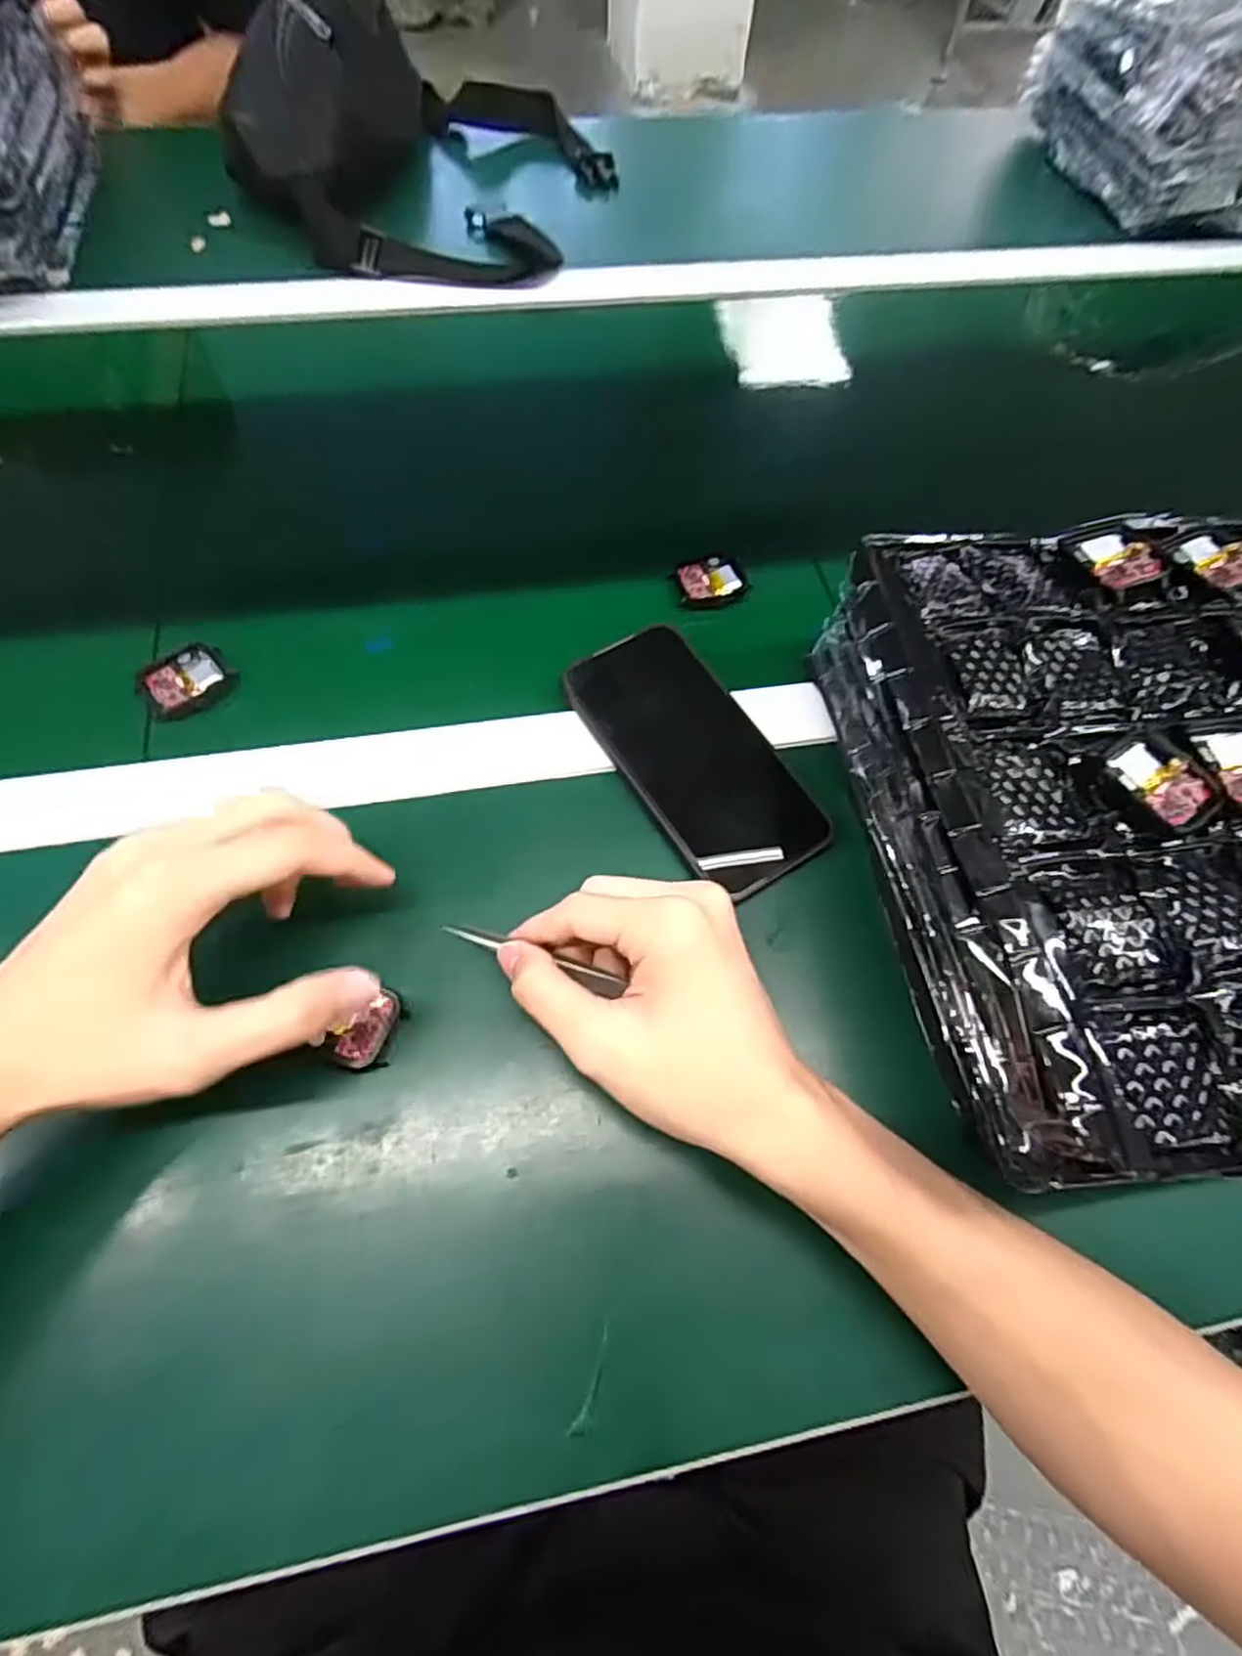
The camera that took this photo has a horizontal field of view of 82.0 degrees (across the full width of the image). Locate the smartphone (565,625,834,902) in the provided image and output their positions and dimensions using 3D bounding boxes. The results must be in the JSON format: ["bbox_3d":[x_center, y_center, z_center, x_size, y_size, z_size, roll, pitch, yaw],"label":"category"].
[{"bbox_3d":[0.040,-0.041,0.389,0.078,0.008,0.159,-31,72,-12],"label":"smartphone"}]

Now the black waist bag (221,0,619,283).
[{"bbox_3d":[-0.165,-0.602,0.617,0.297,0.115,0.322,9,64,1],"label":"black waist bag"}]

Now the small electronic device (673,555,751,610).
[{"bbox_3d":[0.058,-0.157,0.454,0.044,0.007,0.039,-6,69,-4],"label":"small electronic device"}]

